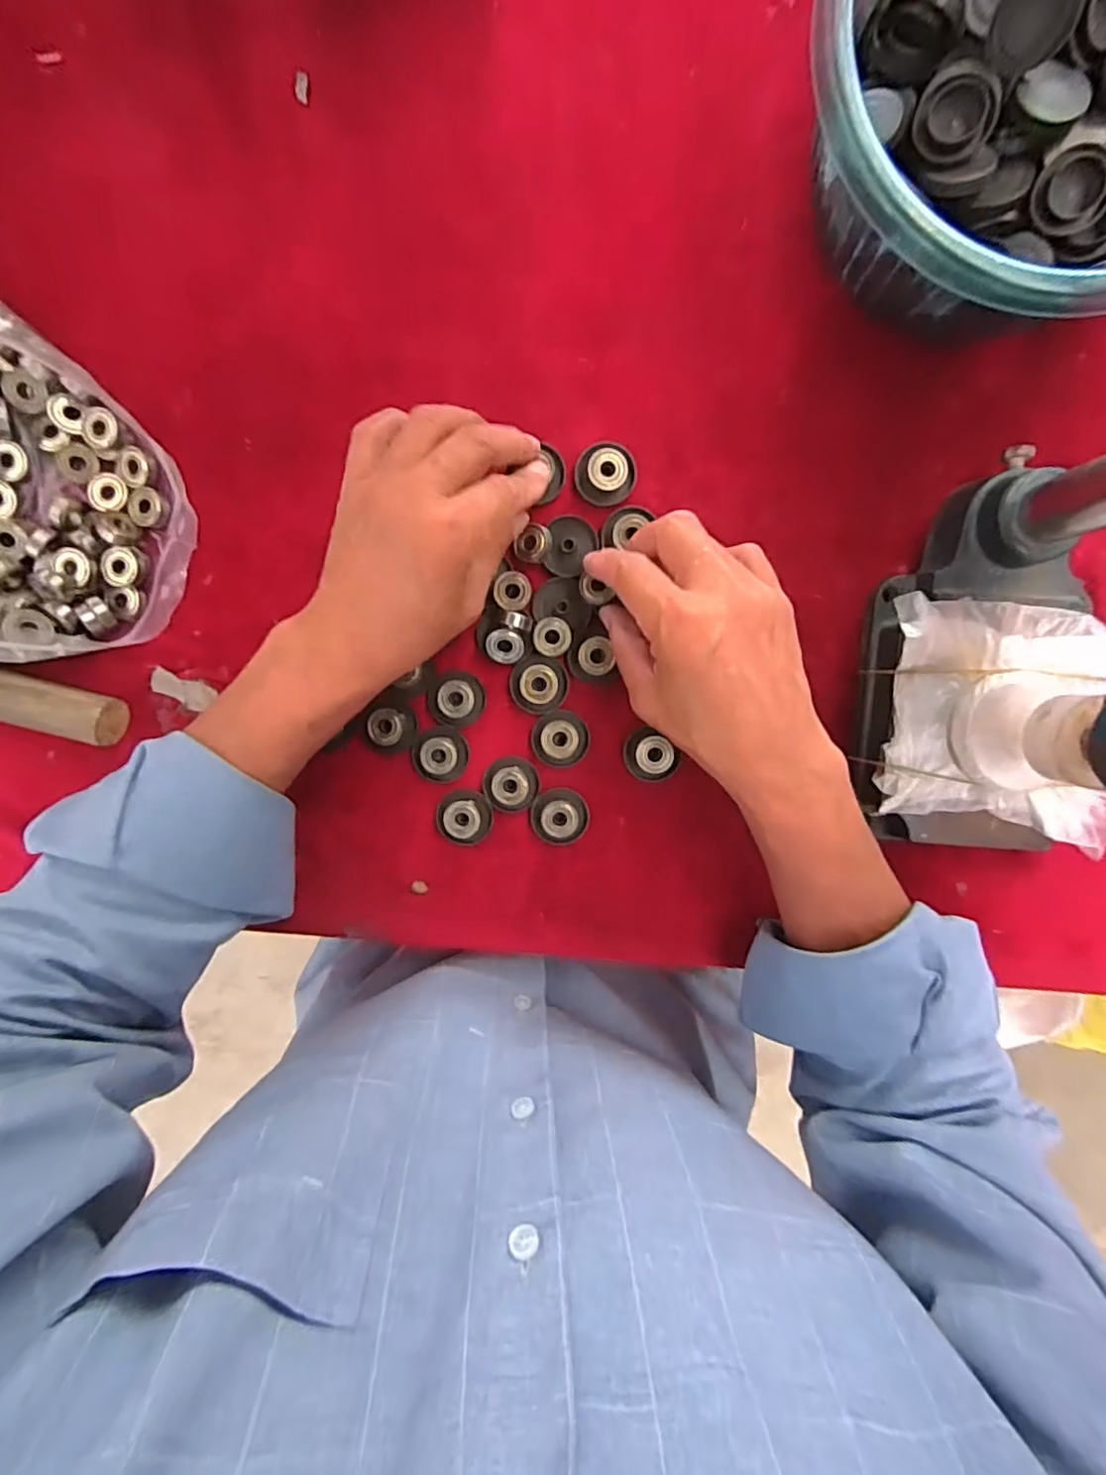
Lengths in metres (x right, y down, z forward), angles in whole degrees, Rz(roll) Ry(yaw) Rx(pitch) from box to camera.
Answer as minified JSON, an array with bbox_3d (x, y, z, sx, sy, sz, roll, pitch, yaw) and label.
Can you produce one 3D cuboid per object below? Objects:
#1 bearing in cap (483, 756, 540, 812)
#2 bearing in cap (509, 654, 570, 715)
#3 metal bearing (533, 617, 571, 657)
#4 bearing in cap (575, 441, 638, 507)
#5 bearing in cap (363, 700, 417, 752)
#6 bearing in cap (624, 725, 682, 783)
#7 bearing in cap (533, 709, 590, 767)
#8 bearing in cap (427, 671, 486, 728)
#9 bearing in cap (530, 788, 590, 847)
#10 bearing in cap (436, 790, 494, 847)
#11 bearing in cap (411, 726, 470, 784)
[{"bbox_3d":[-0.024,0.028,0.351,0.032,0.012,0.031,0,96,2],"label":"bearing in cap"},{"bbox_3d":[-0.008,-0.030,0.346,0.033,0.010,0.033,0,96,2],"label":"bearing in cap"},{"bbox_3d":[0.000,-0.056,0.341,0.021,0.006,0.021,3,96,2],"label":"metal bearing"},{"bbox_3d":[0.029,-0.145,0.333,0.032,0.014,0.032,0,96,2],"label":"bearing in cap"},{"bbox_3d":[-0.094,-0.006,0.352,0.029,0.011,0.030,7,96,1],"label":"bearing in cap"},{"bbox_3d":[0.056,0.011,0.347,0.032,0.013,0.027,23,96,0],"label":"bearing in cap"},{"bbox_3d":[0.005,0.001,0.348,0.031,0.011,0.032,0,96,2],"label":"bearing in cap"},{"bbox_3d":[-0.057,-0.022,0.350,0.033,0.012,0.031,4,96,2],"label":"bearing in cap"},{"bbox_3d":[0.004,0.046,0.352,0.033,0.011,0.031,0,96,2],"label":"bearing in cap"},{"bbox_3d":[-0.052,0.048,0.355,0.031,0.013,0.033,4,96,2],"label":"bearing in cap"},{"bbox_3d":[-0.066,0.011,0.350,0.031,0.017,0.033,0,96,2],"label":"bearing in cap"}]

